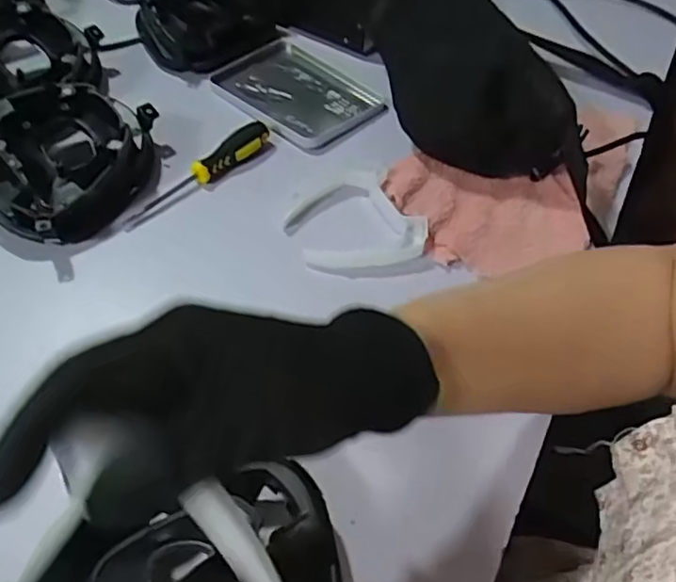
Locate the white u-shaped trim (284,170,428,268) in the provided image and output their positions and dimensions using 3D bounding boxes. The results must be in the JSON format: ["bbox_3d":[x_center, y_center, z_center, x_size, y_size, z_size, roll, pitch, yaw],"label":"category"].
[{"bbox_3d":[0.011,-0.056,0.502,0.095,0.022,0.102,1,52,-2],"label":"white u-shaped trim"}]

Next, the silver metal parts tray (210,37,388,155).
[{"bbox_3d":[-0.042,-0.200,0.616,0.117,0.012,0.179,-30,59,-24],"label":"silver metal parts tray"}]

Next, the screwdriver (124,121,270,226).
[{"bbox_3d":[-0.115,-0.101,0.524,0.018,0.025,0.150,36,58,23],"label":"screwdriver"}]

